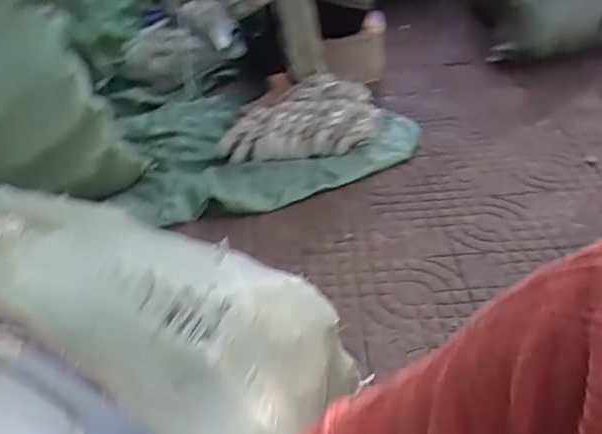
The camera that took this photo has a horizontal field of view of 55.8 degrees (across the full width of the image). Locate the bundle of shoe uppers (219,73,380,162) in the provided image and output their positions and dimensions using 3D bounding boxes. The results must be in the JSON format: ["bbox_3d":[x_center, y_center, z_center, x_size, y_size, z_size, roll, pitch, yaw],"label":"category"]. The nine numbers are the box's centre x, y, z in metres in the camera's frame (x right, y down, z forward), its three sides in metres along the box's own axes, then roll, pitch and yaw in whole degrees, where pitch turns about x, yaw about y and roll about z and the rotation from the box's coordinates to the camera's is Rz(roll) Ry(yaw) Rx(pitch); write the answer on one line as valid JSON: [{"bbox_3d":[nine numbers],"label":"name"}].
[{"bbox_3d":[0.003,-0.305,1.767,0.525,0.197,0.154,-15,35,-11],"label":"bundle of shoe uppers"}]

